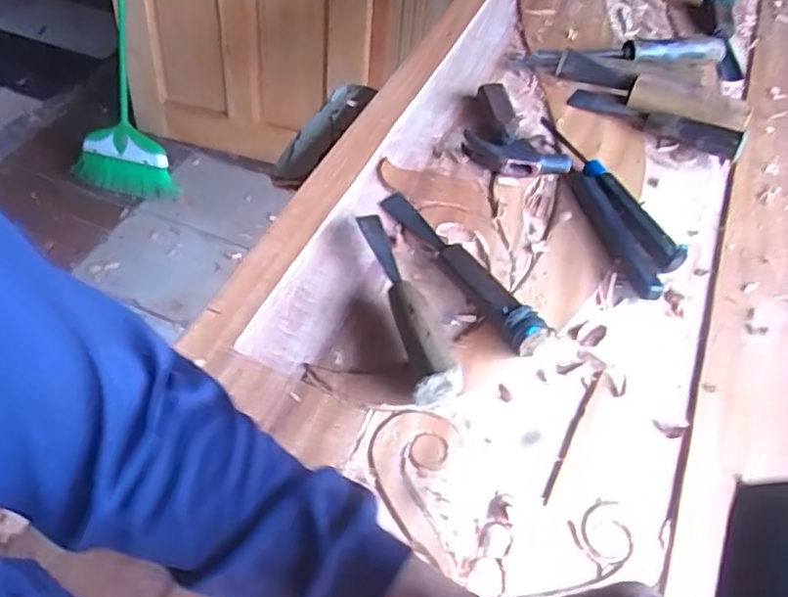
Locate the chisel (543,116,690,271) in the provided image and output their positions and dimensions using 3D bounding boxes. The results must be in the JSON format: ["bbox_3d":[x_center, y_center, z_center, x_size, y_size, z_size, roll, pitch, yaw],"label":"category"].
[{"bbox_3d":[0.221,-0.115,0.646,0.030,0.023,0.232,-15,55,-13],"label":"chisel"}]

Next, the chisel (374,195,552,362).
[{"bbox_3d":[0.058,-0.036,0.570,0.032,0.033,0.221,-28,59,-21],"label":"chisel"}]

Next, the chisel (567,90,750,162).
[{"bbox_3d":[0.297,-0.205,0.711,0.194,0.031,0.028,30,58,19],"label":"chisel"}]

